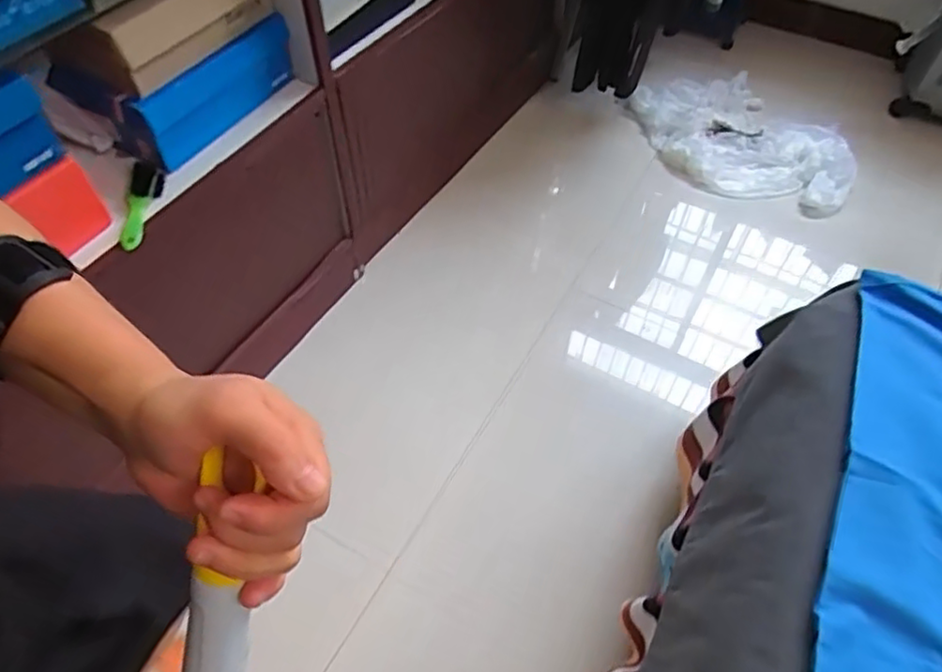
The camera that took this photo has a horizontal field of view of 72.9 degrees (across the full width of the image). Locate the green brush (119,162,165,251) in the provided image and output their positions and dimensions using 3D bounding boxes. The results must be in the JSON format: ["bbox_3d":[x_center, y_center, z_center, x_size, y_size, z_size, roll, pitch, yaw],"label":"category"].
[{"bbox_3d":[-0.514,-0.203,0.992,0.043,0.044,0.146,-4,55,-4],"label":"green brush"}]

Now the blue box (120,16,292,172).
[{"bbox_3d":[-0.473,-0.429,1.068,0.176,0.133,0.321,30,60,18],"label":"blue box"}]

